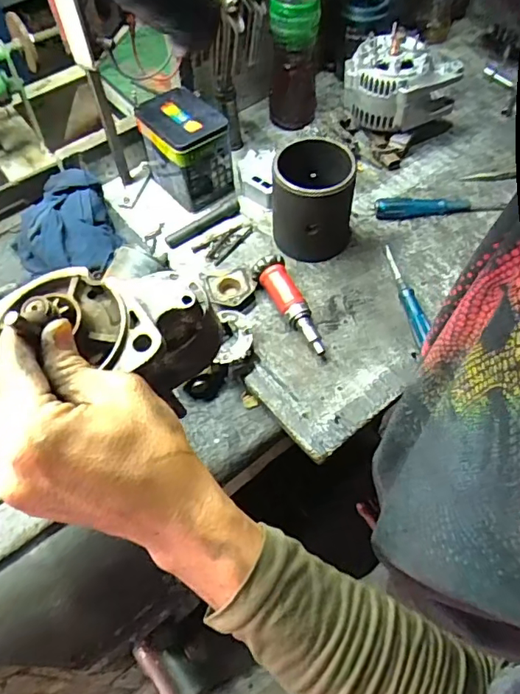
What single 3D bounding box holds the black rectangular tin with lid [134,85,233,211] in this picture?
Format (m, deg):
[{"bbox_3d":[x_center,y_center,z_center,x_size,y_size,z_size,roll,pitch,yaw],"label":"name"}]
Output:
[{"bbox_3d":[-0.117,-0.311,0.819,0.100,0.125,0.144,-34,62,-19],"label":"black rectangular tin with lid"}]

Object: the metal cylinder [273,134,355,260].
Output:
[{"bbox_3d":[0.071,-0.209,0.733,0.106,0.120,0.107,-2,57,1],"label":"metal cylinder"}]

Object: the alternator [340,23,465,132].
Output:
[{"bbox_3d":[0.214,-0.426,0.861,0.151,0.134,0.153,-31,61,-17],"label":"alternator"}]

